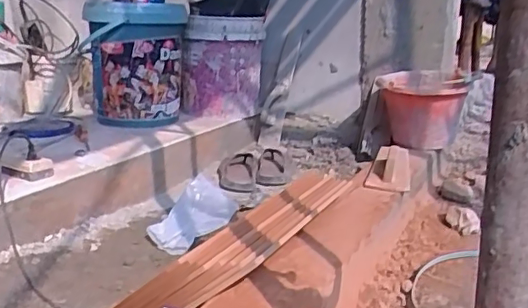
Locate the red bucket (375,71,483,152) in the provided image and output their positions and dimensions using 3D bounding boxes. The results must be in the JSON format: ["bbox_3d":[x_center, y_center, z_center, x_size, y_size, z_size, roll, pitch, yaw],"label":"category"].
[{"bbox_3d":[0.461,-0.139,1.691,0.247,0.222,0.247,1,15,0],"label":"red bucket"}]

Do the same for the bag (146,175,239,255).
[{"bbox_3d":[-0.169,0.133,1.343,0.113,0.085,0.256,9,16,26],"label":"bag"}]

